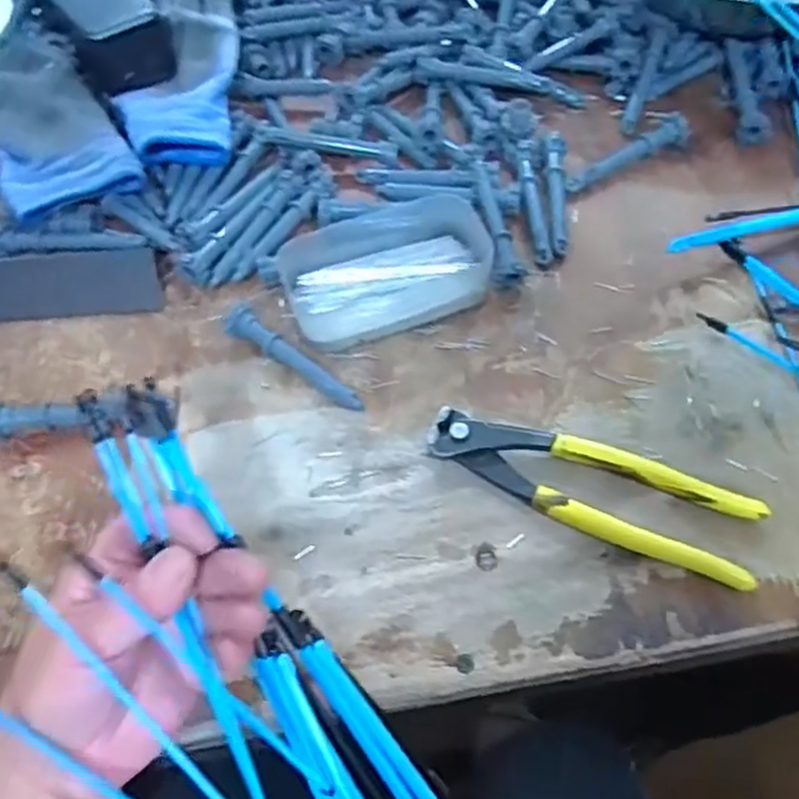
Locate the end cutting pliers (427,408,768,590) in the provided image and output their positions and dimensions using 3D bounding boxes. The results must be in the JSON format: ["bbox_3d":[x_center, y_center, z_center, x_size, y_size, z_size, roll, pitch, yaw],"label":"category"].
[{"bbox_3d":[0.094,0.045,0.369,0.163,0.014,0.045,20,62,13],"label":"end cutting pliers"}]

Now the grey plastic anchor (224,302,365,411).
[{"bbox_3d":[-0.059,-0.021,0.409,0.097,0.013,0.015,35,66,20],"label":"grey plastic anchor"}]

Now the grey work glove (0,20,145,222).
[{"bbox_3d":[-0.243,-0.186,0.485,0.089,0.048,0.177,-35,65,-18],"label":"grey work glove"}]

